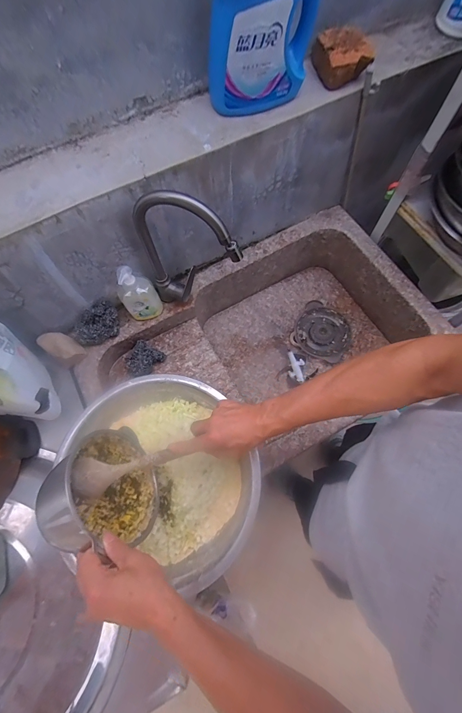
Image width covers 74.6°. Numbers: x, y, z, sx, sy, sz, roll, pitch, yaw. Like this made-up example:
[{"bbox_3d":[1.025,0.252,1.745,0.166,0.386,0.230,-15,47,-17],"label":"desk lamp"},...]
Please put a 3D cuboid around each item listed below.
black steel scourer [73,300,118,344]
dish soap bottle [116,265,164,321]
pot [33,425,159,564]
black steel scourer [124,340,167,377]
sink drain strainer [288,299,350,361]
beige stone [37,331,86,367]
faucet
[{"bbox_3d":[-0.338,-0.081,0.750,0.124,0.061,0.078,-29,71,-9],"label":"black steel scourer"},{"bbox_3d":[-0.221,-0.149,0.719,0.082,0.156,0.056,-32,72,-10],"label":"dish soap bottle"},{"bbox_3d":[-0.201,0.207,0.467,0.151,0.160,0.172,-17,55,-15],"label":"pot"},{"bbox_3d":[-0.233,0.005,0.795,0.078,0.035,0.091,39,75,15],"label":"black steel scourer"},{"bbox_3d":[0.298,-0.079,0.985,0.168,0.025,0.179,28,73,11],"label":"sink drain strainer"},{"bbox_3d":[-0.410,-0.021,0.740,0.109,0.054,0.062,35,74,13],"label":"beige stone"},{"bbox_3d":[-0.084,-0.223,0.656,0.225,0.330,0.079,11,70,5],"label":"faucet"}]

